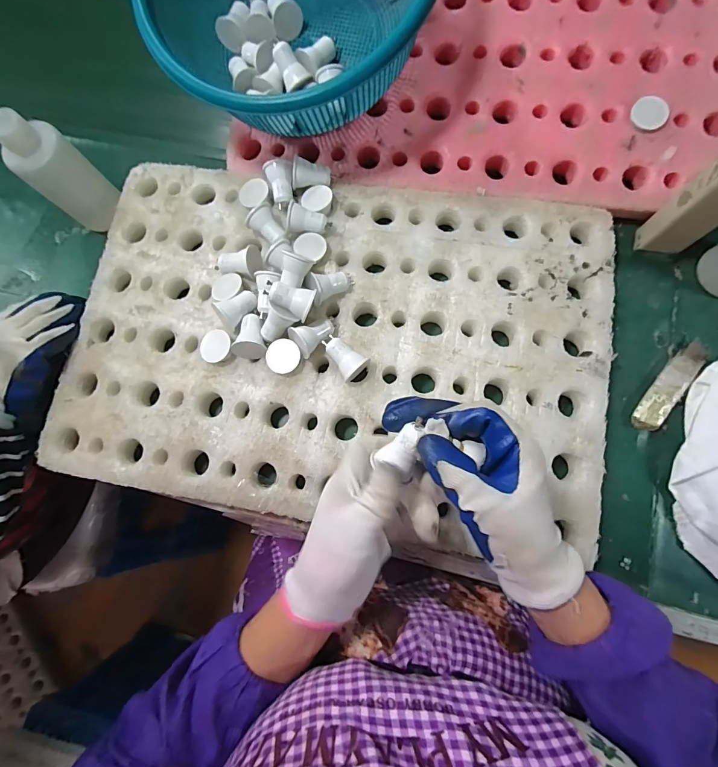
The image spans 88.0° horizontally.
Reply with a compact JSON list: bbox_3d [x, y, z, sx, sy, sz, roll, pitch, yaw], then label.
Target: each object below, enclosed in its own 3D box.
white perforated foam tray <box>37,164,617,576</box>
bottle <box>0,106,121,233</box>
[{"bbox_3d":[-0.029,-0.037,0.395,0.542,0.048,0.362,10,77,4],"label":"white perforated foam tray"},{"bbox_3d":[-0.328,-0.238,0.397,0.058,0.177,0.070,35,83,9],"label":"bottle"}]

